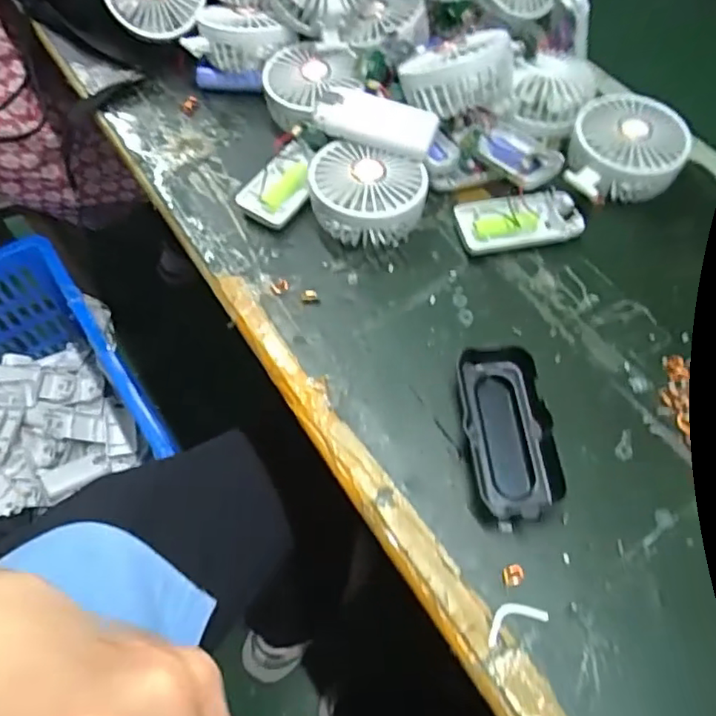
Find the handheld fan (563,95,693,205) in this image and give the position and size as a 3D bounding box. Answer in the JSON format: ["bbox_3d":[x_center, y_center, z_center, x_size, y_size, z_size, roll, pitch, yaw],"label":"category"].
[{"bbox_3d":[0.207,-0.159,0.462,0.083,0.045,0.090,24,63,12],"label":"handheld fan"}]

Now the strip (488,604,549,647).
[{"bbox_3d":[0.086,0.144,0.326,0.036,0.004,0.016,-20,63,-12],"label":"strip"}]

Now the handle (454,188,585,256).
[{"bbox_3d":[0.124,-0.105,0.454,0.089,0.017,0.045,-7,61,-5],"label":"handle"}]

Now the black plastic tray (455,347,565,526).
[{"bbox_3d":[0.094,0.045,0.367,0.048,0.023,0.108,-6,61,-4],"label":"black plastic tray"}]

